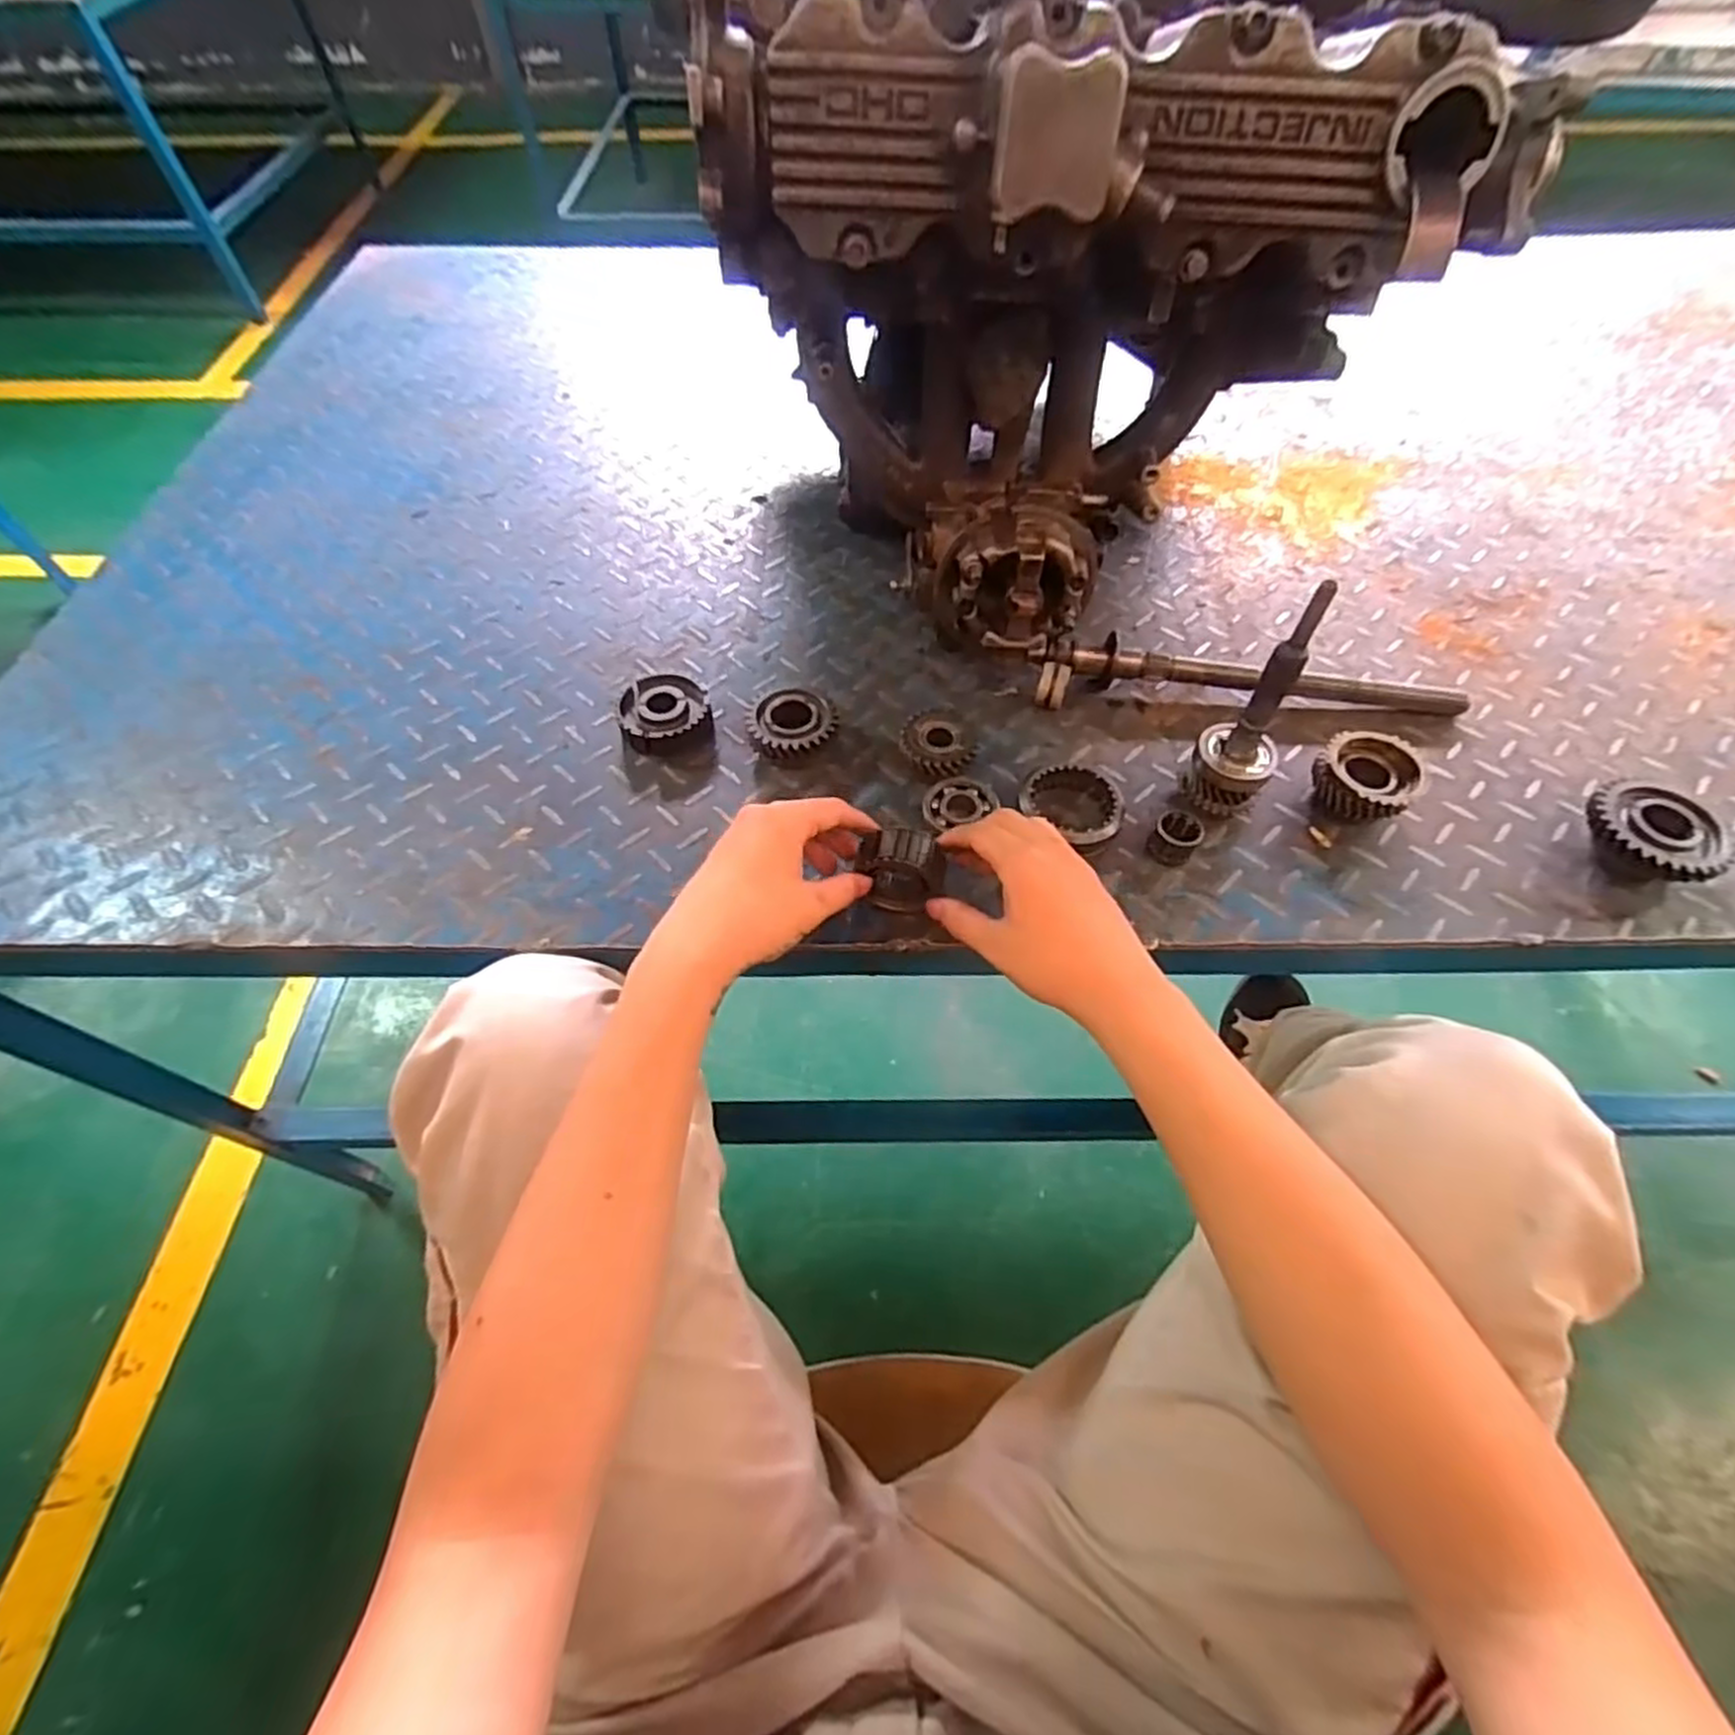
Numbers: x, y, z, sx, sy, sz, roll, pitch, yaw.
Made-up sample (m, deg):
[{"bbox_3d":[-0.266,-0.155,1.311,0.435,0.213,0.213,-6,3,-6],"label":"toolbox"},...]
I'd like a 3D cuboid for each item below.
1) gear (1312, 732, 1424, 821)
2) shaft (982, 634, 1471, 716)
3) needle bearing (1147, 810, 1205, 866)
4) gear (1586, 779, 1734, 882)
[{"bbox_3d":[0.350,-0.064,0.550,0.060,0.034,0.063,-40,65,-24],"label":"gear"},{"bbox_3d":[0.276,-0.153,0.606,0.371,0.047,0.049,2,56,1],"label":"shaft"},{"bbox_3d":[0.209,-0.021,0.532,0.029,0.022,0.033,25,60,15],"label":"needle bearing"},{"bbox_3d":[0.518,-0.020,0.523,0.080,0.033,0.078,-22,60,-13],"label":"gear"}]

